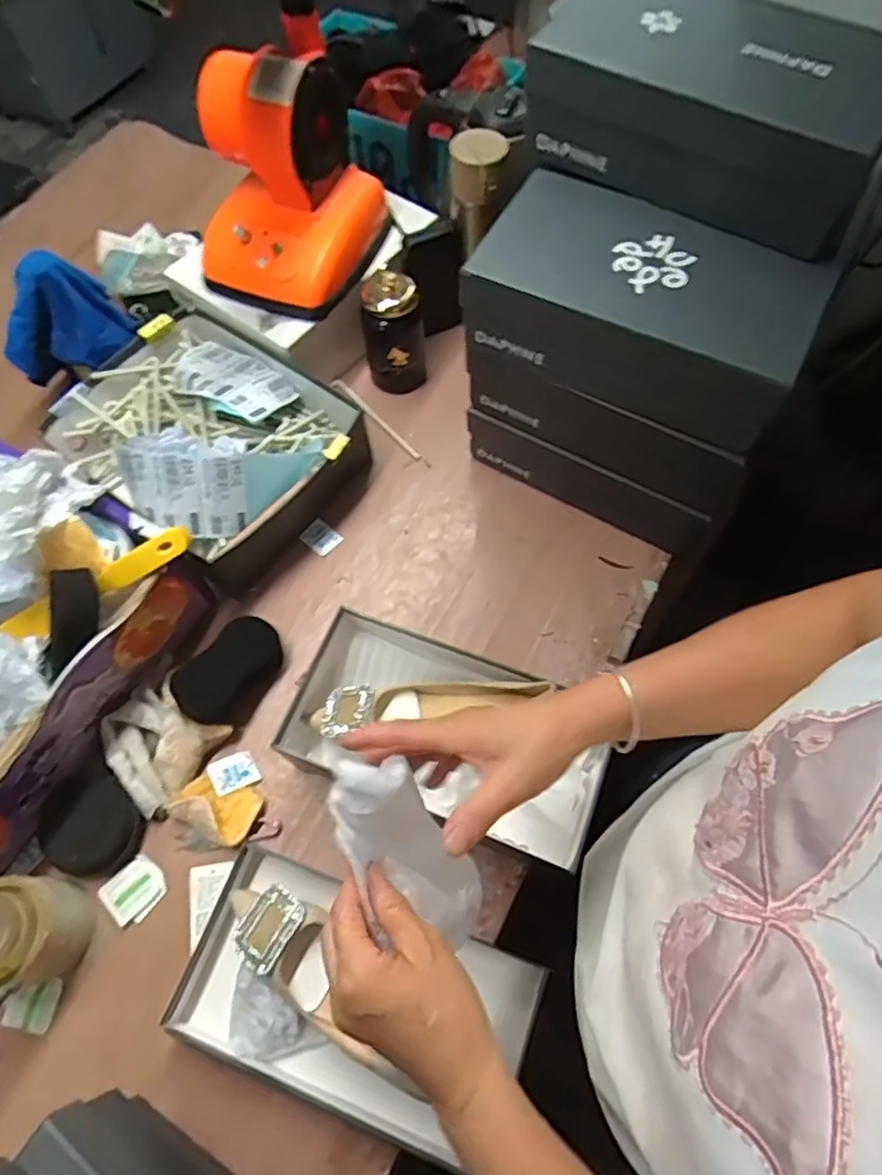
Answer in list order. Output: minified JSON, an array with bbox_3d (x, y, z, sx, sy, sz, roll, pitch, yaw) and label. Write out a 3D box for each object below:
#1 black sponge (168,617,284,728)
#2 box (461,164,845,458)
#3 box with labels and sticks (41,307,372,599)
[{"bbox_3d":[-0.222,0.092,0.699,0.072,0.062,0.119,38,72,17],"label":"black sponge"},{"bbox_3d":[0.186,-0.266,0.610,0.293,0.099,0.155,27,69,13],"label":"box"},{"bbox_3d":[-0.280,-0.182,0.796,0.325,0.126,0.261,31,70,15],"label":"box with labels and sticks"}]

